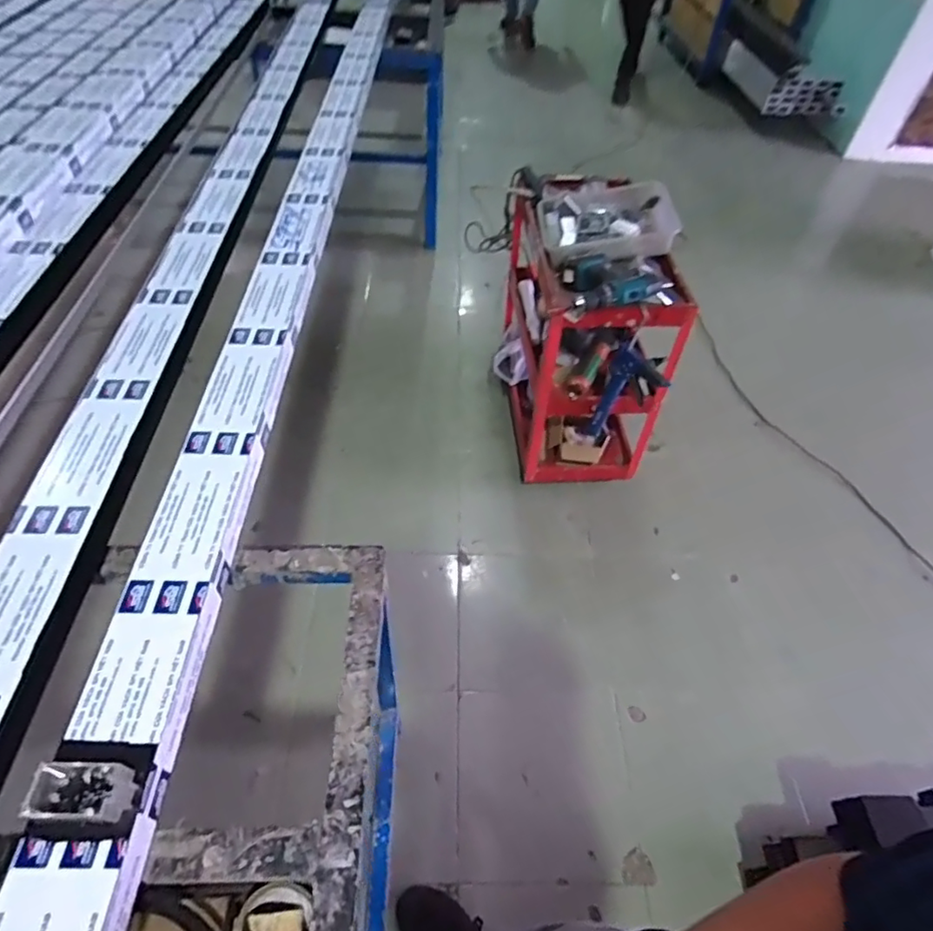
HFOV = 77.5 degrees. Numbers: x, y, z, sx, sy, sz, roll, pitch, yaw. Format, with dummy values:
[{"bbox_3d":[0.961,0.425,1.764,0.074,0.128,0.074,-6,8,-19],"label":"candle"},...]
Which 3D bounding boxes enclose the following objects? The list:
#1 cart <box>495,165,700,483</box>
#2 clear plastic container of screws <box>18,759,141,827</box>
[{"bbox_3d":[0.347,-0.403,1.780,0.422,0.713,0.776,2,51,-2],"label":"cart"},{"bbox_3d":[-0.365,0.310,0.553,0.091,0.031,0.052,0,50,-3],"label":"clear plastic container of screws"}]

